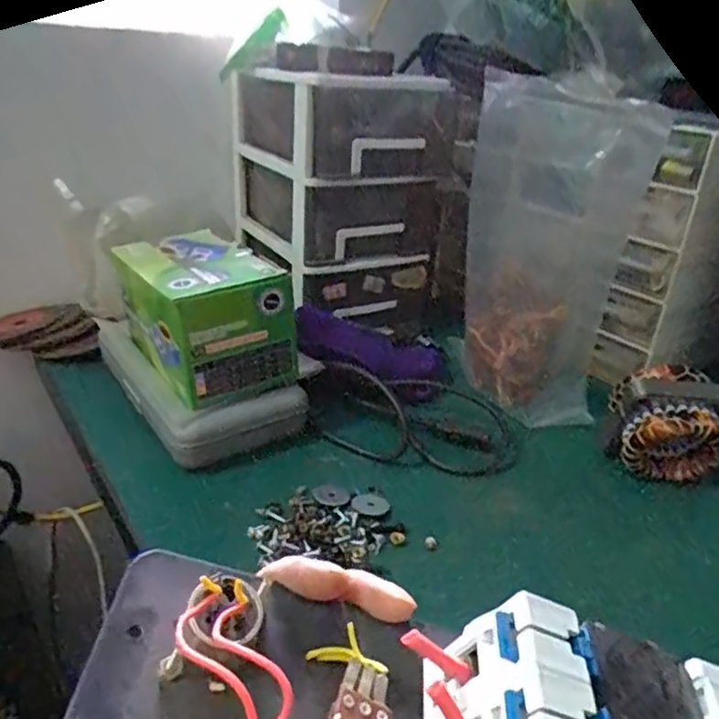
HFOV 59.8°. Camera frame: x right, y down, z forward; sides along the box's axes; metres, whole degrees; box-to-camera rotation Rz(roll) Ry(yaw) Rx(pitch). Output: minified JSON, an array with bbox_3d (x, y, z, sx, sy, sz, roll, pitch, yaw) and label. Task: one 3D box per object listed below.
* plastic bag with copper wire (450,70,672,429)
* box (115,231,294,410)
[{"bbox_3d":[0.175,-0.101,0.608,0.158,0.286,0.143,10,28,13],"label":"plastic bag with copper wire"},{"bbox_3d":[-0.140,-0.046,0.550,0.110,0.091,0.157,-14,32,-31],"label":"box"}]

